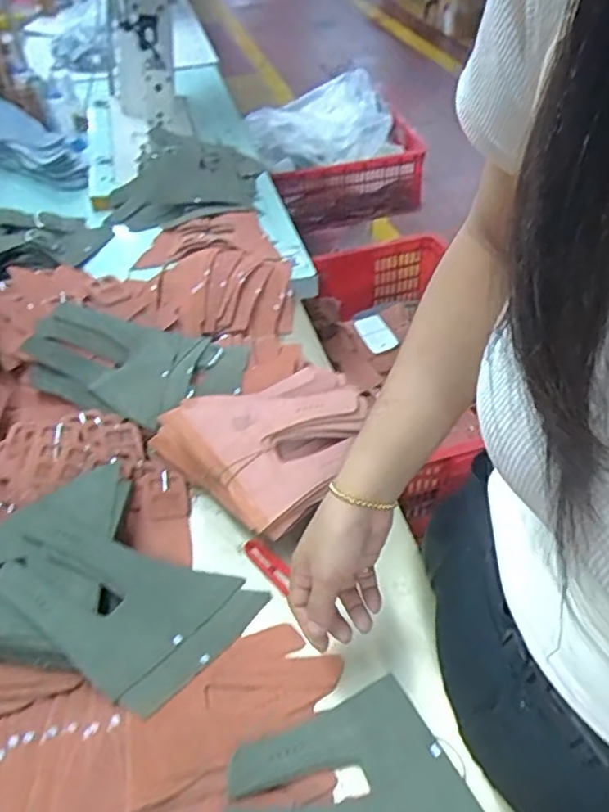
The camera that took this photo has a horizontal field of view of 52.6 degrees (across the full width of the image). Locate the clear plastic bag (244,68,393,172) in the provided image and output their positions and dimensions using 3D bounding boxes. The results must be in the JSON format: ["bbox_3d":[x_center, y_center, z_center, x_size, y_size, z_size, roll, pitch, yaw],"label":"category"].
[{"bbox_3d":[0.028,-0.808,1.750,0.440,0.140,0.291,-17,46,-13],"label":"clear plastic bag"}]

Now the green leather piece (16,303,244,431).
[{"bbox_3d":[-0.207,-0.065,0.771,0.257,0.062,0.160,18,49,21],"label":"green leather piece"}]

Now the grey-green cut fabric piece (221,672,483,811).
[{"bbox_3d":[0.047,0.281,0.477,0.208,0.043,0.138,0,45,4],"label":"grey-green cut fabric piece"}]

